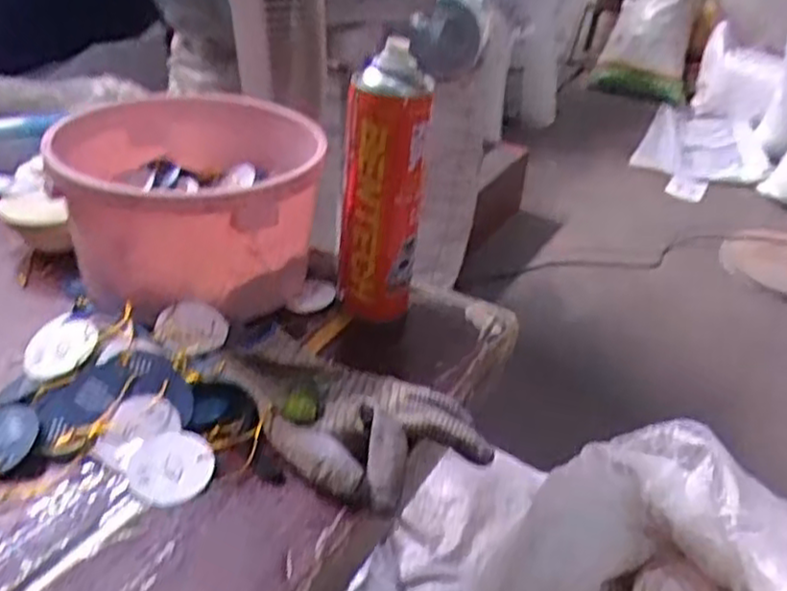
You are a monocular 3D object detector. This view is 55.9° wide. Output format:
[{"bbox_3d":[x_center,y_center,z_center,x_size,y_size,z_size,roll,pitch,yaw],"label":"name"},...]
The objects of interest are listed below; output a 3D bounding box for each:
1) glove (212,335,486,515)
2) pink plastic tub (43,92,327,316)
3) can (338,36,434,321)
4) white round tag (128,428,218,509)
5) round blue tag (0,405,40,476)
[{"bbox_3d":[-0.032,0.077,0.532,0.124,0.038,0.183,-24,43,-38],"label":"glove"},{"bbox_3d":[-0.173,-0.085,0.650,0.200,0.126,0.230,-3,33,-13],"label":"pink plastic tub"},{"bbox_3d":[-0.009,-0.084,0.602,0.062,0.221,0.055,6,32,0],"label":"can"},{"bbox_3d":[-0.144,0.111,0.478,0.050,0.004,0.050,6,57,-9],"label":"white round tag"},{"bbox_3d":[-0.256,0.094,0.481,0.049,0.004,0.050,-5,49,5],"label":"round blue tag"}]

